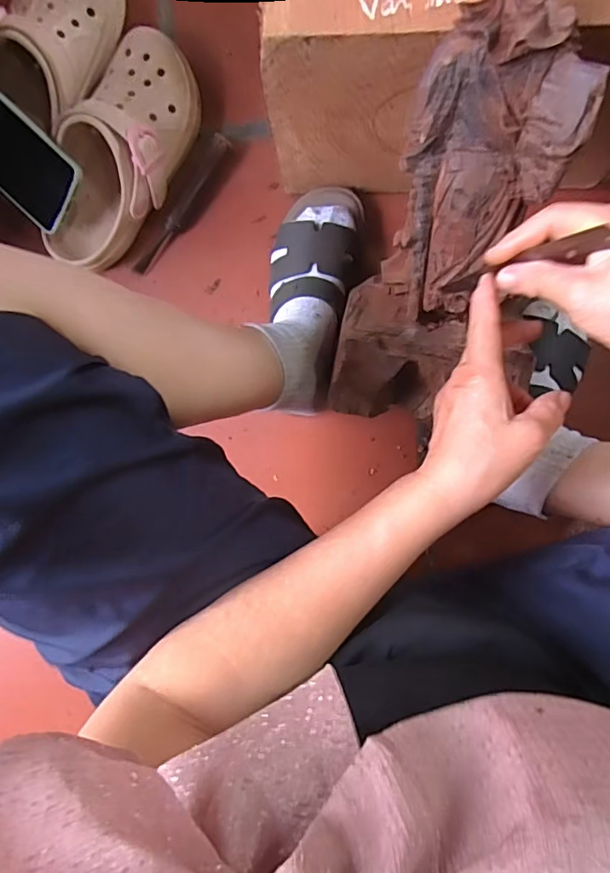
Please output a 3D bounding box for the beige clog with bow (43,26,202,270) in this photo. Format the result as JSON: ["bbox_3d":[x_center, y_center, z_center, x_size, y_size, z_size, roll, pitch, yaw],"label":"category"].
[{"bbox_3d":[-0.188,-0.287,0.545,0.101,0.086,0.240,26,97,1],"label":"beige clog with bow"}]

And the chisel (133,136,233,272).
[{"bbox_3d":[-0.135,-0.249,0.577,0.022,0.026,0.165,37,97,0],"label":"chisel"}]

